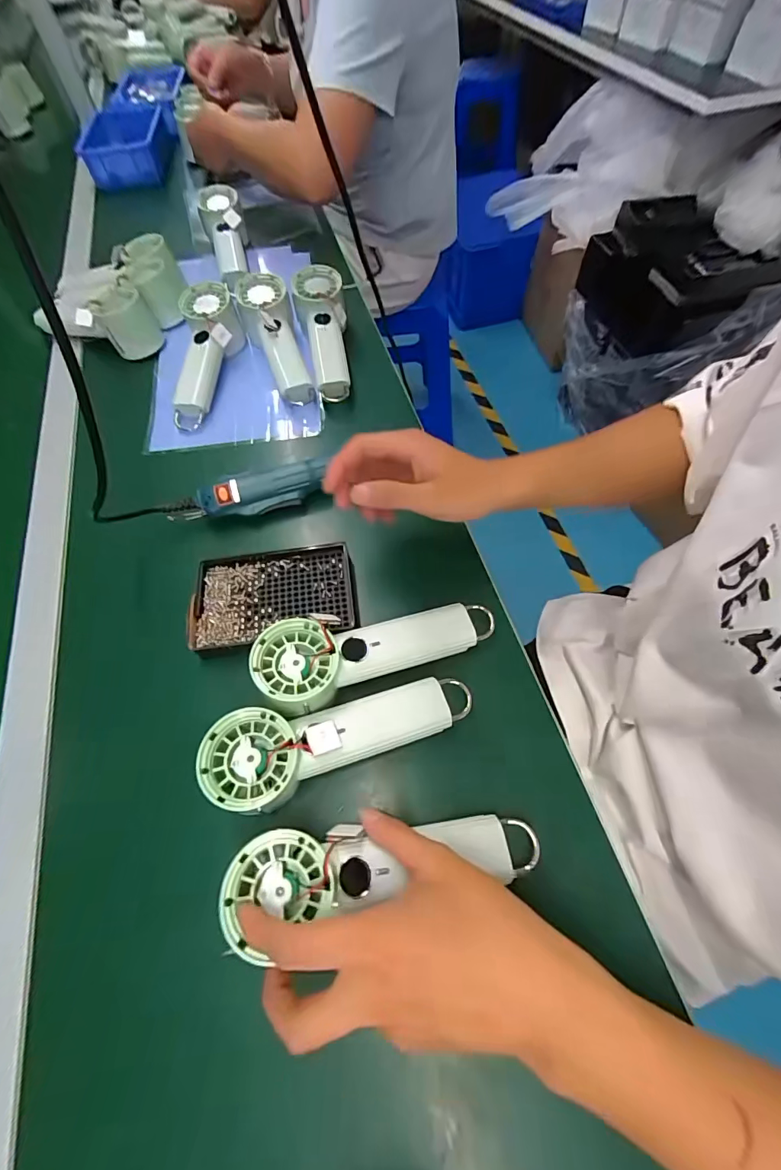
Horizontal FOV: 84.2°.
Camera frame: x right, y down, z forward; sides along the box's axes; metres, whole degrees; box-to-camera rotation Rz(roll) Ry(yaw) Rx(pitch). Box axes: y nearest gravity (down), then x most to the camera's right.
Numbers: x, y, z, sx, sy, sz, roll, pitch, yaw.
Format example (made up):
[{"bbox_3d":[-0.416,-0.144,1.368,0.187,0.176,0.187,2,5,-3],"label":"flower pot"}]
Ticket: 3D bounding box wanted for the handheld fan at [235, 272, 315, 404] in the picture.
[{"bbox_3d":[-0.142,-0.305,0.555,0.063,0.057,0.192,-21,81,-9],"label":"handheld fan"}]

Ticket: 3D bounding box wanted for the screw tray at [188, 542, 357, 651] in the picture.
[{"bbox_3d":[-0.106,0.009,0.392,0.143,0.012,0.089,-8,62,-2],"label":"screw tray"}]

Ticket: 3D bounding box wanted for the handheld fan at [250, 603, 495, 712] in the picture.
[{"bbox_3d":[-0.009,0.052,0.344,0.190,0.030,0.069,-8,61,-16],"label":"handheld fan"}]

